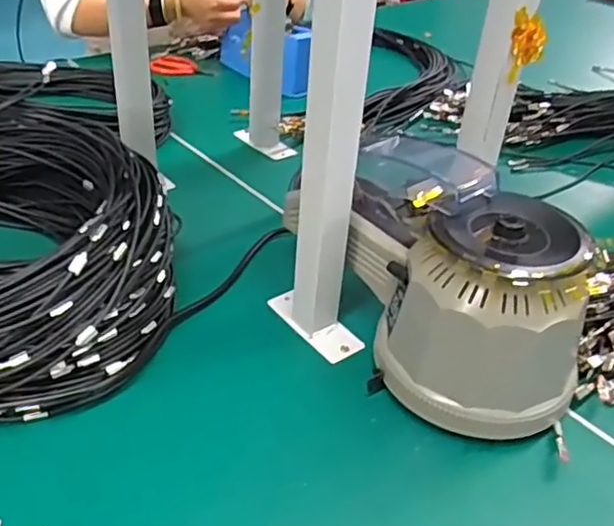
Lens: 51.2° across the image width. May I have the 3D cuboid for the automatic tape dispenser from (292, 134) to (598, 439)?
[{"bbox_3d":[0.104,0.014,0.528,0.140,0.147,0.247,-16,40,-26],"label":"automatic tape dispenser"}]

